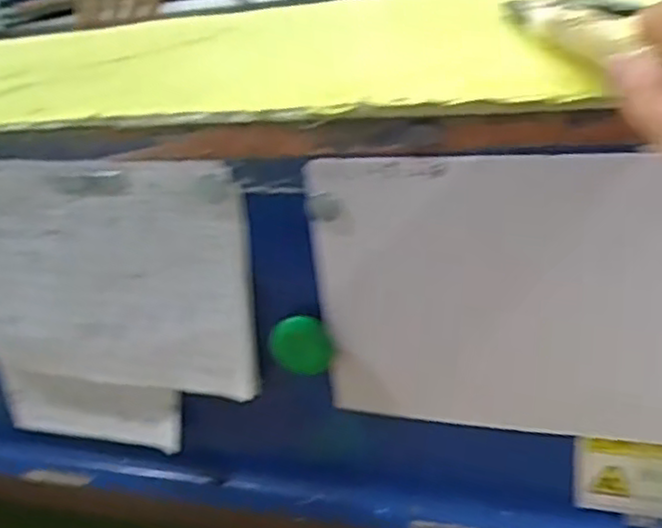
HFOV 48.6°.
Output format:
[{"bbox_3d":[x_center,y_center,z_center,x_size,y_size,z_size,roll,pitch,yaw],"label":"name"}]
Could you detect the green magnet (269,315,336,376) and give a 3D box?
[{"bbox_3d":[-0.018,0.051,0.458,0.040,0.043,0.010,-3,21,13],"label":"green magnet"}]

